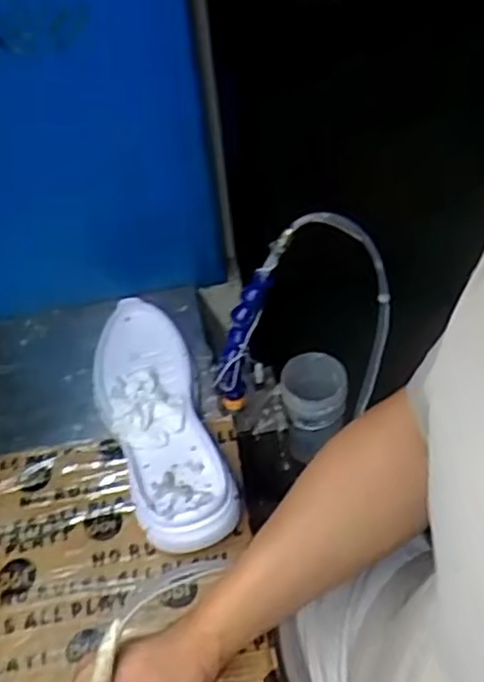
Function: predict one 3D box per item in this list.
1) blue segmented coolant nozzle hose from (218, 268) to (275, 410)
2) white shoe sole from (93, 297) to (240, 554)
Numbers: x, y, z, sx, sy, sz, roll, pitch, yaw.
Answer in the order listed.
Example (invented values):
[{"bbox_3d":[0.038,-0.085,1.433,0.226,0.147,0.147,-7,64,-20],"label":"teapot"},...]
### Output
[{"bbox_3d":[-0.001,0.001,0.669,0.021,0.151,0.029,32,34,28],"label":"blue segmented coolant nozzle hose"},{"bbox_3d":[-0.083,0.069,0.680,0.098,0.050,0.289,-16,49,-10],"label":"white shoe sole"}]

